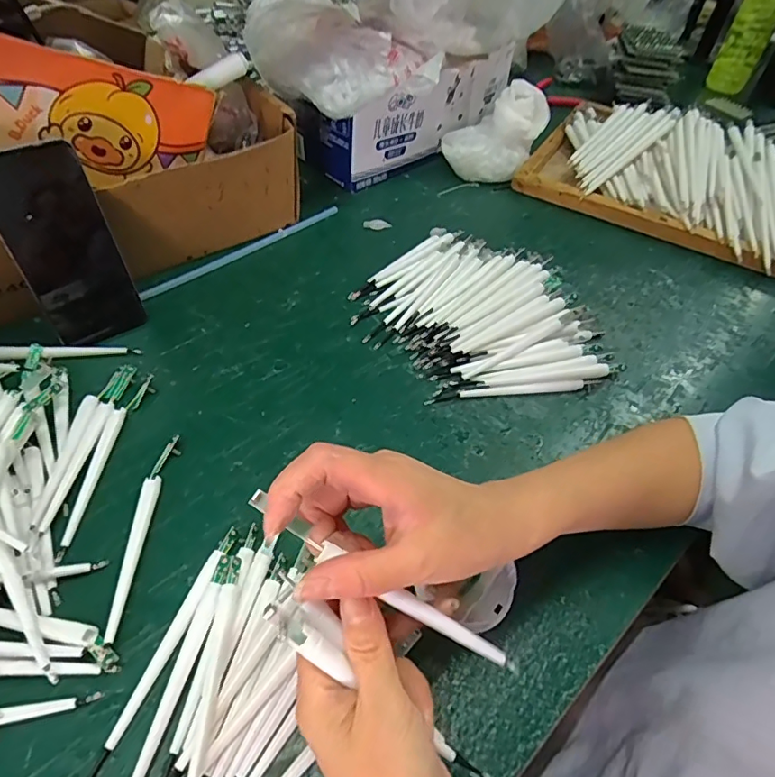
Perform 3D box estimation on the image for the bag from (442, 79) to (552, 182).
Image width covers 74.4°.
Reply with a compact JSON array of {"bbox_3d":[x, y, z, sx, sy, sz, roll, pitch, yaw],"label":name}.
[{"bbox_3d":[0.142,-0.337,0.682,0.121,0.115,0.074,18,51,10],"label":"bag"}]

